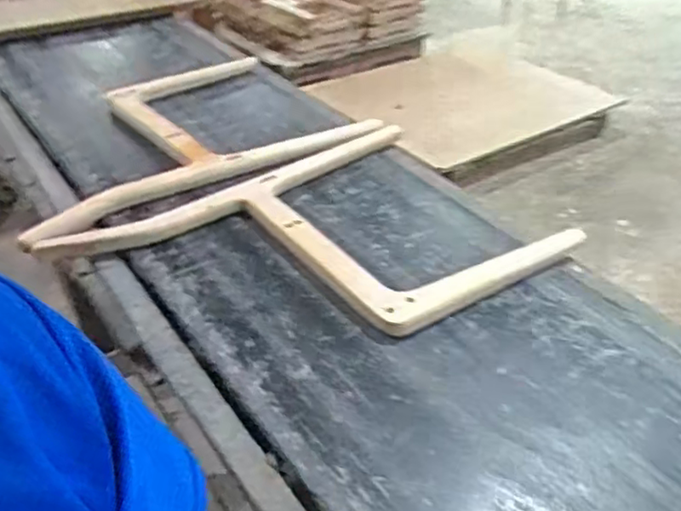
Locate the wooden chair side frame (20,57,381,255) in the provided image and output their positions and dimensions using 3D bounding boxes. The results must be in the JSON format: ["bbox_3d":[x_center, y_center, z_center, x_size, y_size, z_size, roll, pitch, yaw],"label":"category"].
[{"bbox_3d":[-0.323,-0.263,1.386,0.724,0.050,0.402,-24,52,-26],"label":"wooden chair side frame"}]

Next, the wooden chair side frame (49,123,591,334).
[{"bbox_3d":[-0.037,-0.020,1.120,0.729,0.049,0.505,-24,43,-30],"label":"wooden chair side frame"}]

